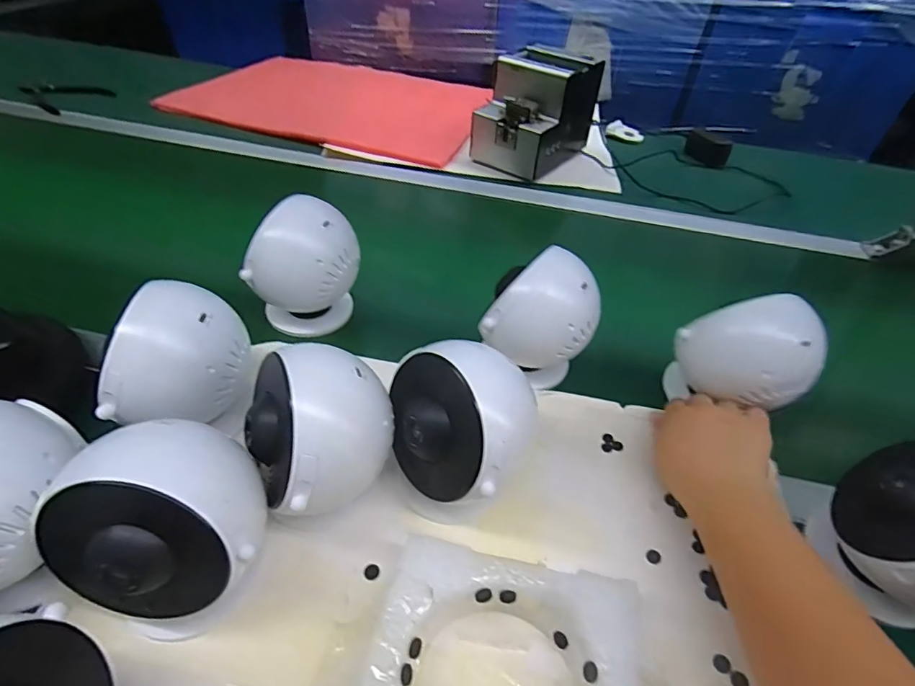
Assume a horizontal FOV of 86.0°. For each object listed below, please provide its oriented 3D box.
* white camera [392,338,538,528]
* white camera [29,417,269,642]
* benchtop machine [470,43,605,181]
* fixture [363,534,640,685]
[{"bbox_3d":[0.004,0.070,0.333,0.096,0.125,0.091,3,44,-3],"label":"white camera"},{"bbox_3d":[-0.162,0.111,0.279,0.111,0.113,0.084,-10,46,-17],"label":"white camera"},{"bbox_3d":[0.126,-0.372,0.792,0.131,0.149,0.176,29,48,21],"label":"benchtop machine"},{"bbox_3d":[0.023,0.190,0.275,0.141,0.041,0.132,13,44,7],"label":"fixture"}]

